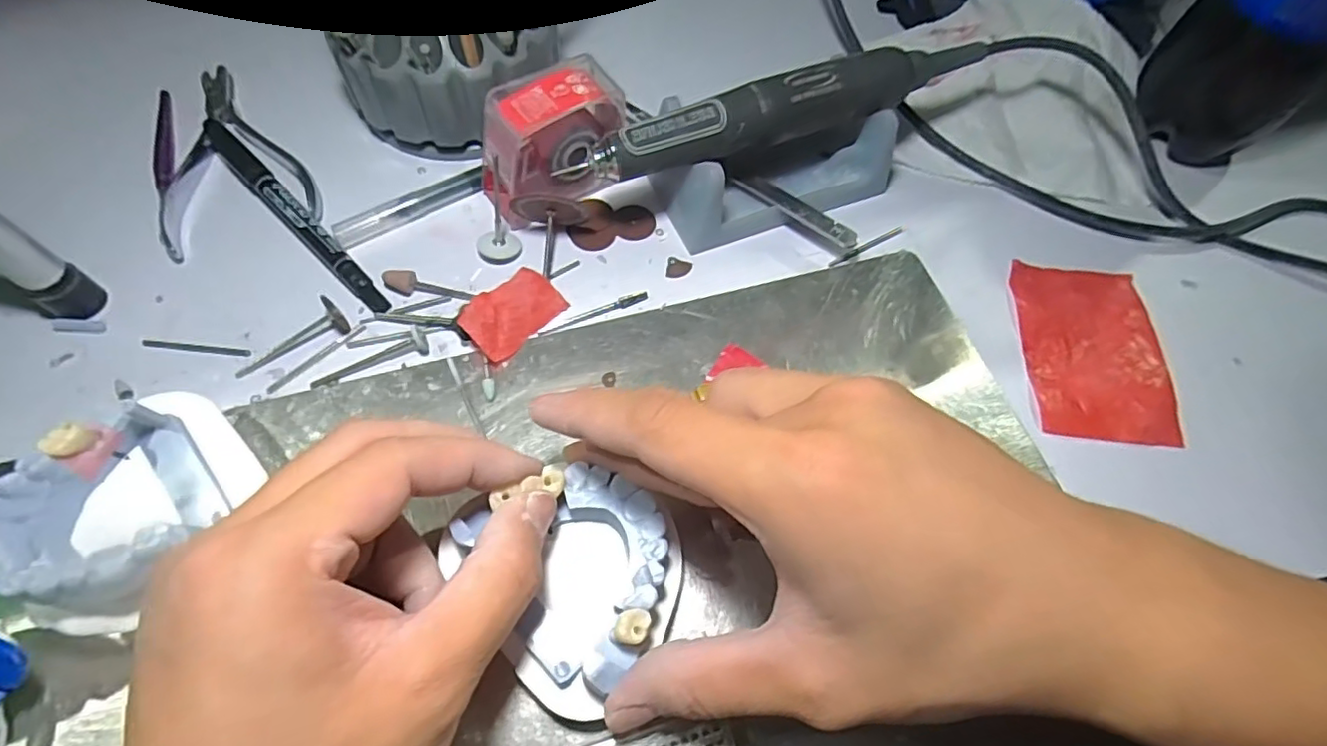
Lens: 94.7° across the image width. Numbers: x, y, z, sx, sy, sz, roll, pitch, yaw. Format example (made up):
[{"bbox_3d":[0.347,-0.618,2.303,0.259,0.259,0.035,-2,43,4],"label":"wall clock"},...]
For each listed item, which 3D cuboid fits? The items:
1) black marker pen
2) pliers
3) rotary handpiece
[{"bbox_3d":[-0.168,-0.073,0.275,0.135,0.011,0.011,42,68,17],"label":"black marker pen"},{"bbox_3d":[-0.207,-0.108,0.292,0.066,0.006,0.121,-19,66,-13],"label":"pliers"},{"bbox_3d":[0.057,-0.116,0.265,0.194,0.022,0.029,-15,65,-11],"label":"rotary handpiece"}]

